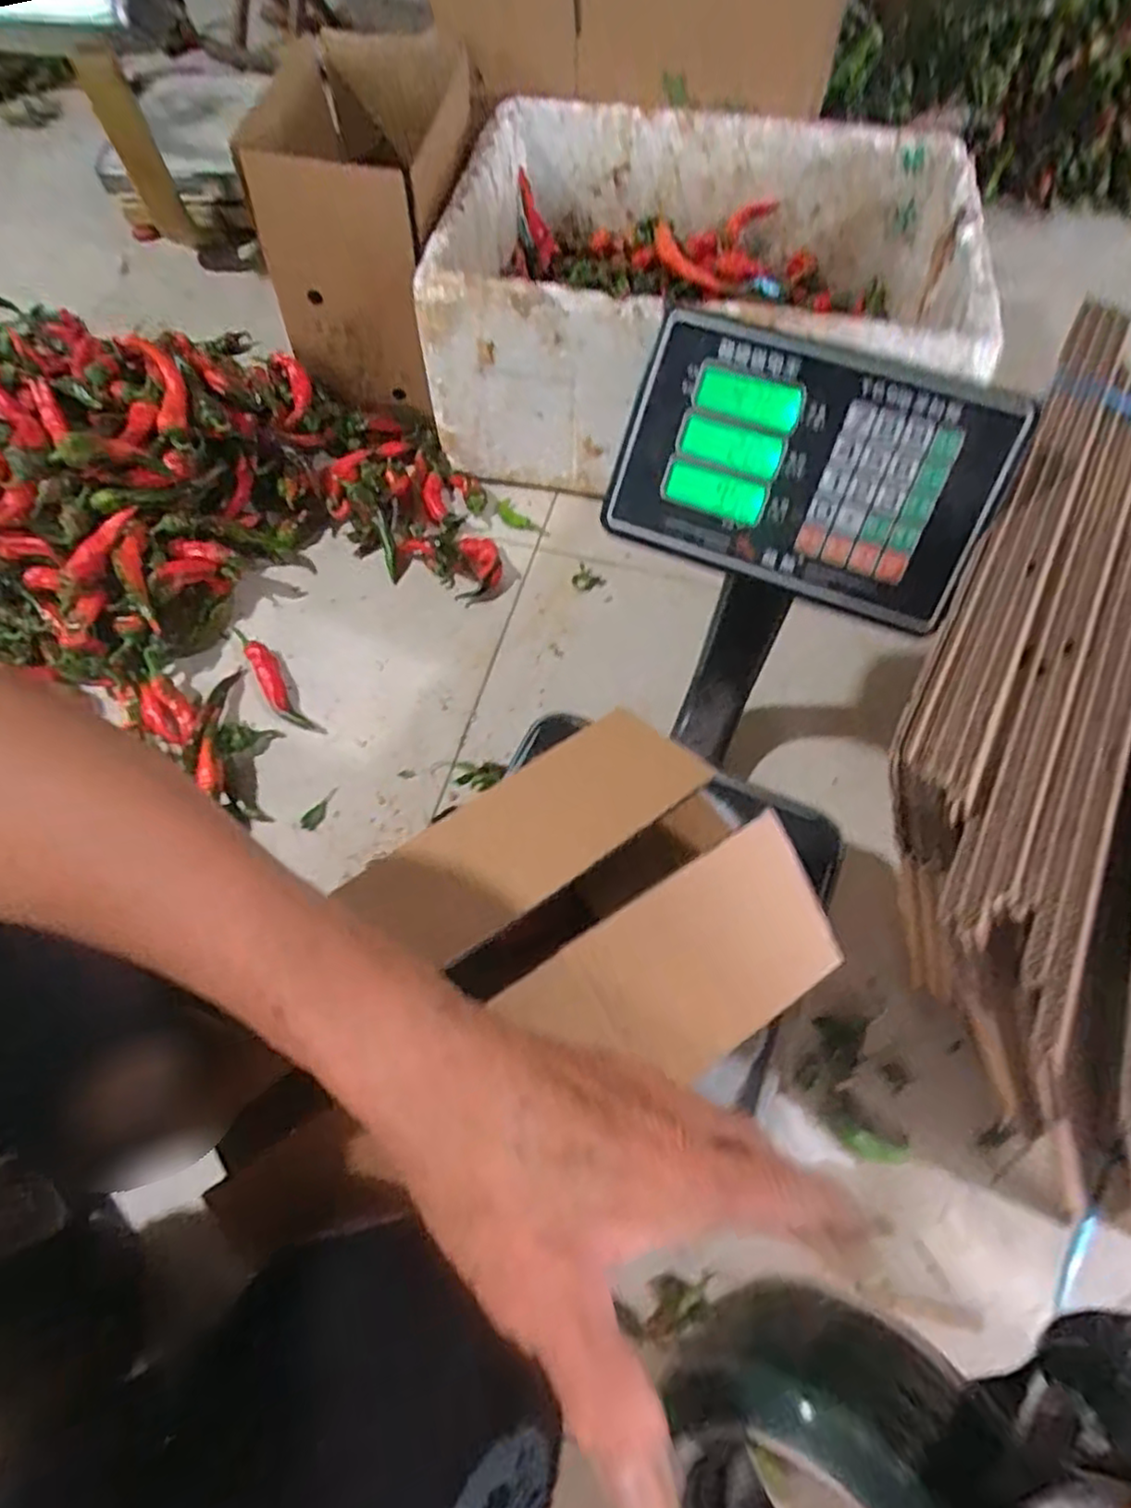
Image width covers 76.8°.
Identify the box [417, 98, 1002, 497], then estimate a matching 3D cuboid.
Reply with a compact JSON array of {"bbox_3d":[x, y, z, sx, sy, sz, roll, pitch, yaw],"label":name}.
[{"bbox_3d":[0.165,-0.539,0.869,0.571,0.231,0.414,12,63,6],"label":"box"}]

